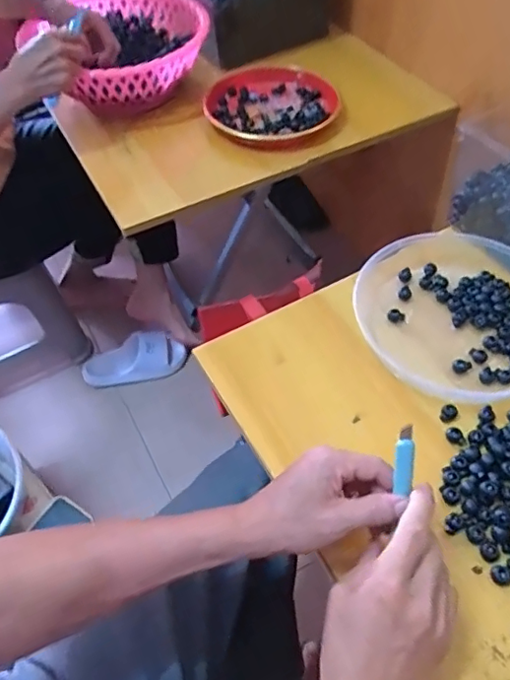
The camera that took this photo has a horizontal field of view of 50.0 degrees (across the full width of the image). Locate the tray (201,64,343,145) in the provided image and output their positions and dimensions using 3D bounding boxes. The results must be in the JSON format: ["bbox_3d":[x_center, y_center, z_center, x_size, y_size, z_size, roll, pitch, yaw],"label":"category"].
[{"bbox_3d":[0.023,-0.392,0.917,0.207,0.045,0.219,-2,54,2],"label":"tray"}]

